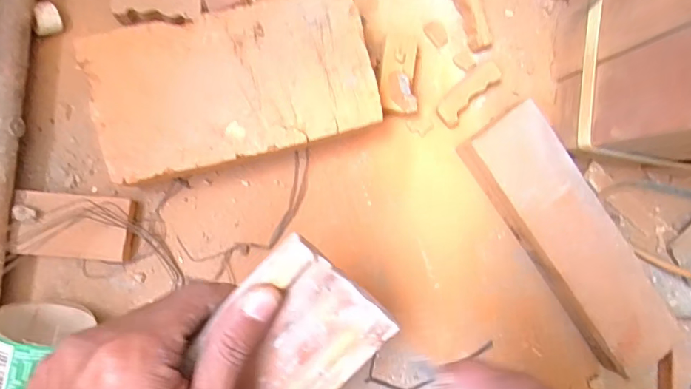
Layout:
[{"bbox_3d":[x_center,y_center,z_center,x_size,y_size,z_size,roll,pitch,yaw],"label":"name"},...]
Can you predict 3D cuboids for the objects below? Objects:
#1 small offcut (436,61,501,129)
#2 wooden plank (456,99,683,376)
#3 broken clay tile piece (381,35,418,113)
[{"bbox_3d":[0.101,-0.082,0.391,0.063,0.016,0.021,-44,95,-7],"label":"small offcut"},{"bbox_3d":[0.181,0.034,0.388,0.066,0.041,0.222,-36,94,-8],"label":"wooden plank"},{"bbox_3d":[0.042,-0.094,0.375,0.026,0.024,0.058,2,88,-8],"label":"broken clay tile piece"}]

